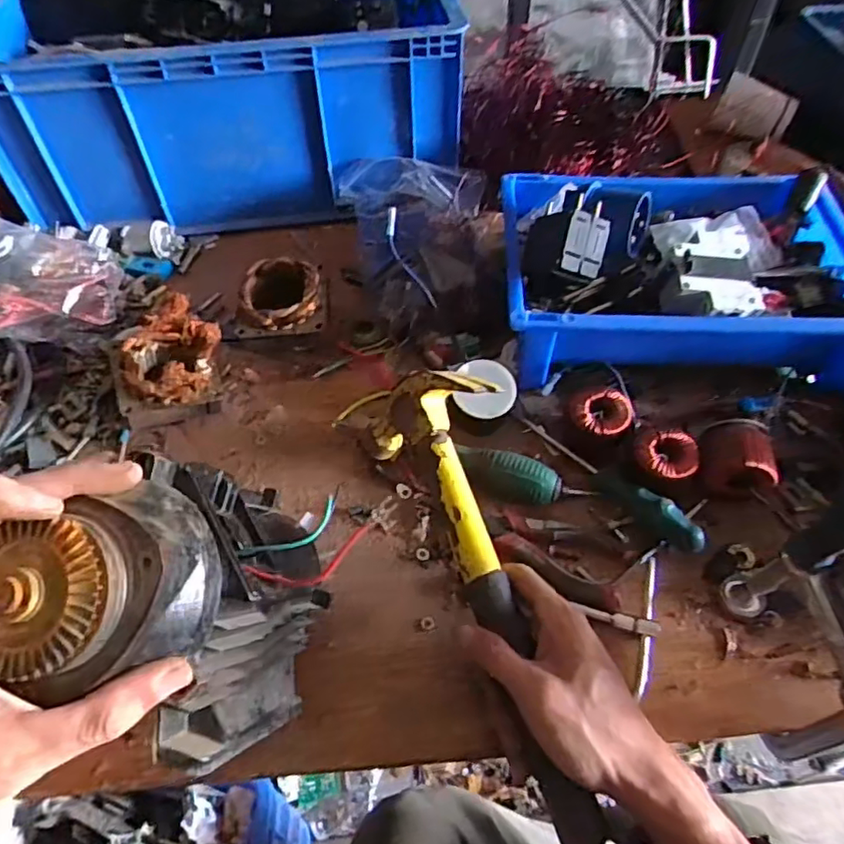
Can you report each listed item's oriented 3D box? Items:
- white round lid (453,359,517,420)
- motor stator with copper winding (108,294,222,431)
[{"bbox_3d":[0.052,-0.027,0.493,0.047,0.007,0.050,1,68,-3],"label":"white round lid"},{"bbox_3d":[-0.216,-0.047,0.529,0.091,0.056,0.106,-12,52,-9],"label":"motor stator with copper winding"}]

